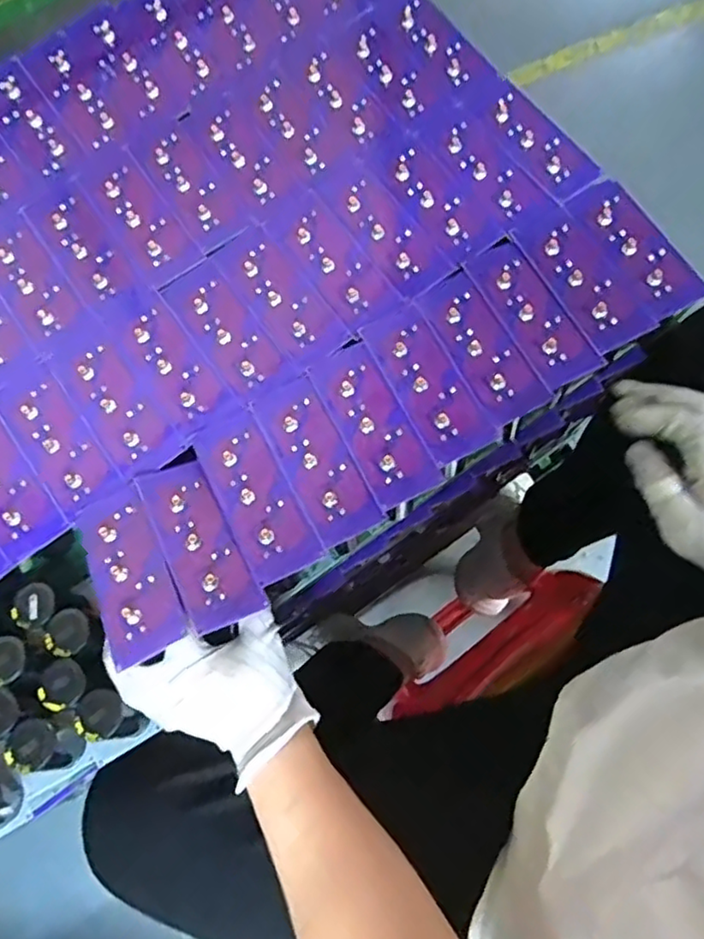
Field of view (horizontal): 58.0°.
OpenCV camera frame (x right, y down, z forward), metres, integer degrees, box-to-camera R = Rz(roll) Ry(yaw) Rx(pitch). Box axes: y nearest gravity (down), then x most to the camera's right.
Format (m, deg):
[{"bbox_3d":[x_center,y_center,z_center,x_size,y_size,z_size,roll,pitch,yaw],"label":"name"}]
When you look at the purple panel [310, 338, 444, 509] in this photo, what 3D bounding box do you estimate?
[{"bbox_3d":[0.017,-0.037,0.495,0.051,0.005,0.133,-27,71,-5],"label":"purple panel"}]

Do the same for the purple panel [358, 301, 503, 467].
[{"bbox_3d":[0.058,-0.070,0.503,0.056,0.013,0.134,-30,77,-6],"label":"purple panel"}]

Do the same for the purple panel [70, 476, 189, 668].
[{"bbox_3d":[-0.163,0.071,0.458,0.054,0.007,0.131,-29,58,-4],"label":"purple panel"}]

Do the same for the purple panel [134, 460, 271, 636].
[{"bbox_3d":[-0.114,0.051,0.467,0.050,0.007,0.135,-24,61,-18],"label":"purple panel"}]

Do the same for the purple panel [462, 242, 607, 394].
[{"bbox_3d":[0.145,-0.128,0.514,0.050,0.015,0.136,-27,77,-5],"label":"purple panel"}]

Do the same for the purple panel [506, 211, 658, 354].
[{"bbox_3d":[0.188,-0.159,0.517,0.053,0.010,0.134,-27,77,-5],"label":"purple panel"}]

